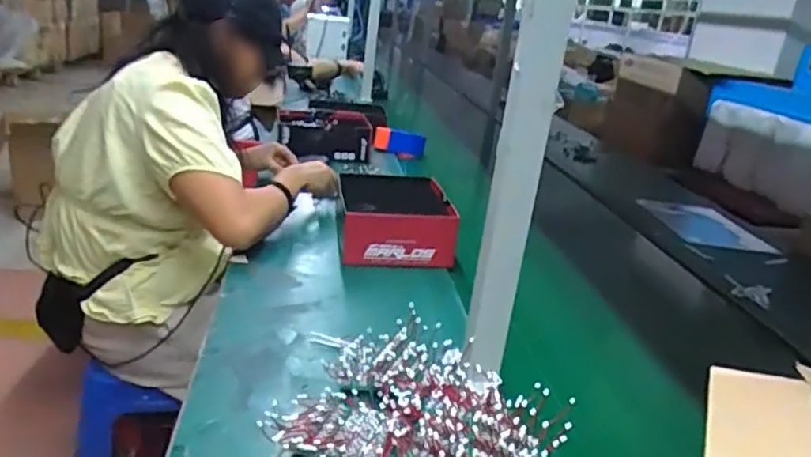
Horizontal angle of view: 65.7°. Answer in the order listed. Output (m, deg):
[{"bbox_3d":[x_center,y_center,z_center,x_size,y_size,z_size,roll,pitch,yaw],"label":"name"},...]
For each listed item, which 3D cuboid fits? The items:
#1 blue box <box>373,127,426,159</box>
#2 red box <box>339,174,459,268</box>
[{"bbox_3d":[-0.022,-0.242,1.786,0.161,0.071,0.041,11,16,-27],"label":"blue box"},{"bbox_3d":[-0.022,-0.015,1.140,0.191,0.093,0.254,4,20,-7],"label":"red box"}]

